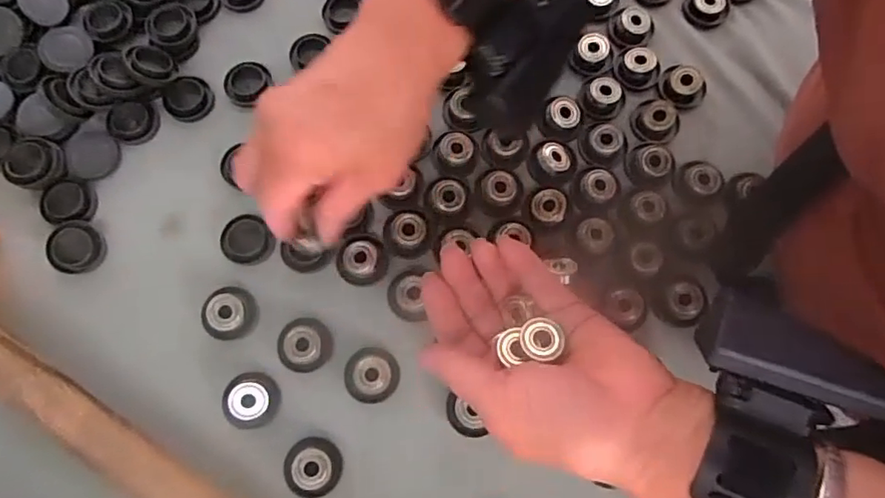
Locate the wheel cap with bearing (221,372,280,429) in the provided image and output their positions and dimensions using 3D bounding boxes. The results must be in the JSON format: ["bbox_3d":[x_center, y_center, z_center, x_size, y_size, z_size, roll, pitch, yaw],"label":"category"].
[{"bbox_3d":[-0.111,0.087,0.323,0.031,0.008,0.030,1,74,-2],"label":"wheel cap with bearing"}]

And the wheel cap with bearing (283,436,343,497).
[{"bbox_3d":[-0.073,0.122,0.314,0.032,0.010,0.031,1,74,-2],"label":"wheel cap with bearing"}]

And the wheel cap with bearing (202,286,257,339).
[{"bbox_3d":[-0.130,0.038,0.337,0.032,0.012,0.032,1,74,-2],"label":"wheel cap with bearing"}]

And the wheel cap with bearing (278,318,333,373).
[{"bbox_3d":[-0.083,0.057,0.335,0.031,0.010,0.031,1,74,-2],"label":"wheel cap with bearing"}]

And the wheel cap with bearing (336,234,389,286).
[{"bbox_3d":[-0.050,0.006,0.350,0.032,0.008,0.030,1,74,-2],"label":"wheel cap with bearing"}]

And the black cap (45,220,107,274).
[{"bbox_3d":[-0.227,-0.002,0.347,0.033,0.005,0.033,-6,74,-4],"label":"black cap"}]

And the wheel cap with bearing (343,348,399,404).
[{"bbox_3d":[-0.041,0.073,0.330,0.030,0.011,0.031,1,74,-2],"label":"wheel cap with bearing"}]

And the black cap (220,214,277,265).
[{"bbox_3d":[-0.124,-0.006,0.354,0.030,0.006,0.034,-34,78,-11],"label":"black cap"}]

